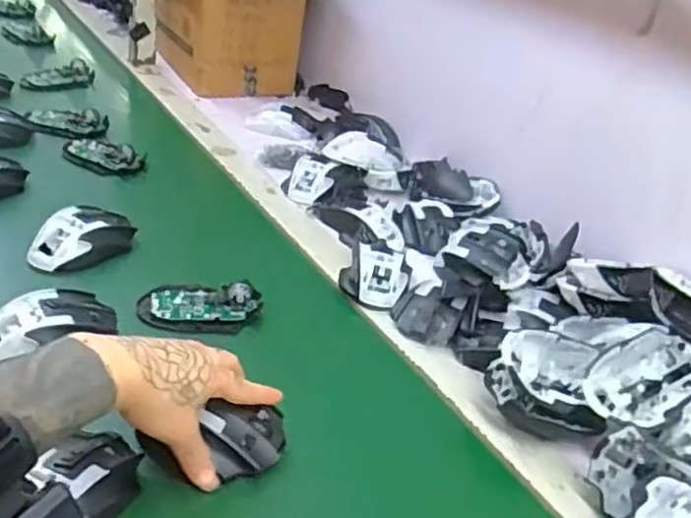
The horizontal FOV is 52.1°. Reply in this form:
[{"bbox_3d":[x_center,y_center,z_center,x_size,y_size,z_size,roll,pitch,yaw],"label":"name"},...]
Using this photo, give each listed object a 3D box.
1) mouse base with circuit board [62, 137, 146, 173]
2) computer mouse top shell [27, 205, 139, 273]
[{"bbox_3d":[-0.319,-0.139,0.931,0.108,0.030,0.063,15,31,9],"label":"mouse base with circuit board"},{"bbox_3d":[-0.275,-0.023,0.742,0.066,0.038,0.110,24,34,22],"label":"computer mouse top shell"}]

